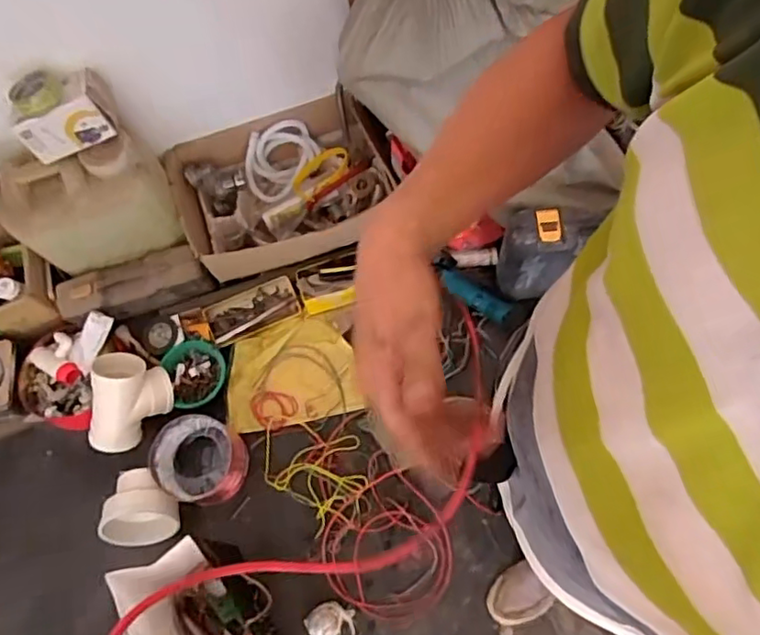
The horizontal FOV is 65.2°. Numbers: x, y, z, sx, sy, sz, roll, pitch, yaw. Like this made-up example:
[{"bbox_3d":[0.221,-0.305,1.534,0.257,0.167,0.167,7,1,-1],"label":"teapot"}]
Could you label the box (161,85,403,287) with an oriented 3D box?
[{"bbox_3d":[-0.246,-0.340,1.557,0.538,0.194,0.370,-16,70,-1],"label":"box"}]

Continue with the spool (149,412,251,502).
[{"bbox_3d":[-0.413,0.329,1.371,0.202,0.093,0.185,-1,71,4],"label":"spool"}]

